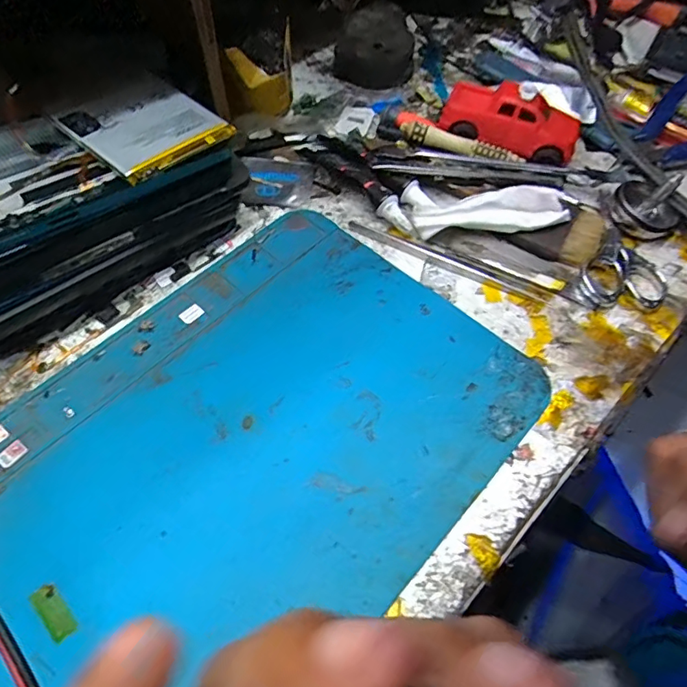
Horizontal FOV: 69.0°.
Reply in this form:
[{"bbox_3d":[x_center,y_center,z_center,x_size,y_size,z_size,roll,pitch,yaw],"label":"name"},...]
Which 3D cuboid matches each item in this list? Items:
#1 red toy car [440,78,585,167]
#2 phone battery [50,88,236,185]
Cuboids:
[{"bbox_3d":[0.118,-0.156,0.348,0.093,0.032,0.047,17,60,8],"label":"red toy car"},{"bbox_3d":[-0.100,-0.110,0.253,0.060,0.004,0.063,37,60,17],"label":"phone battery"}]

